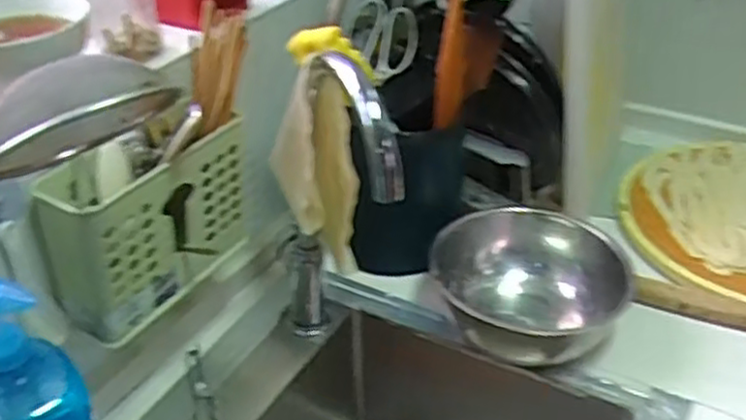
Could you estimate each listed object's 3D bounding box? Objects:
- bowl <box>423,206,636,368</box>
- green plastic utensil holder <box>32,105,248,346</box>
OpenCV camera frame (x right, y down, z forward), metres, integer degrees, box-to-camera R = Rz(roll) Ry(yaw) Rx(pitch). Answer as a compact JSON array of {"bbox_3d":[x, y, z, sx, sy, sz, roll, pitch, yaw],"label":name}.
[{"bbox_3d":[0.188,0.090,0.918,0.220,0.097,0.220,3,35,4],"label":"bowl"},{"bbox_3d":[-0.210,0.003,0.738,0.080,0.161,0.208,21,40,28],"label":"green plastic utensil holder"}]

